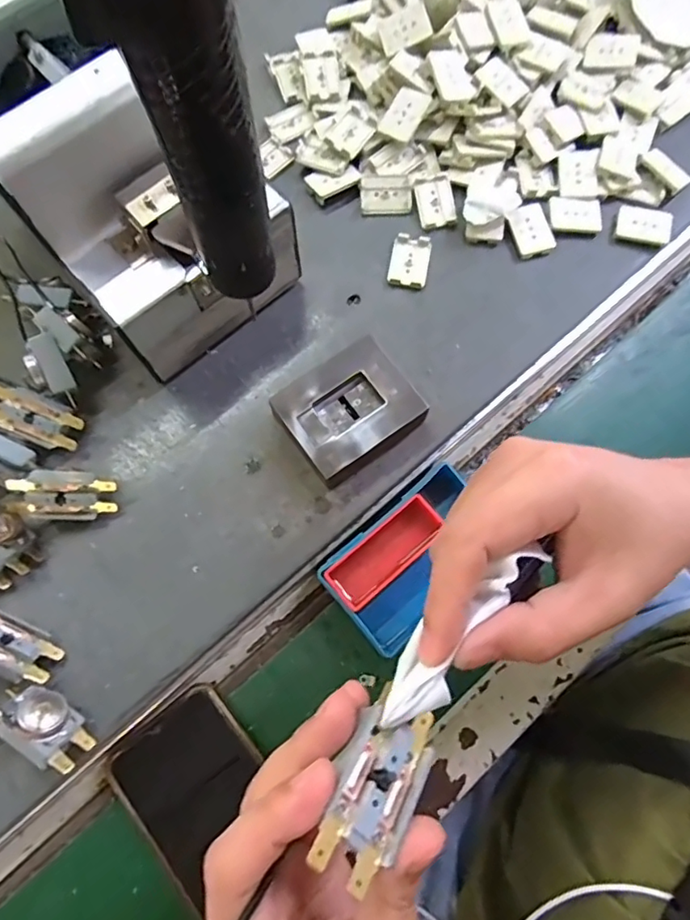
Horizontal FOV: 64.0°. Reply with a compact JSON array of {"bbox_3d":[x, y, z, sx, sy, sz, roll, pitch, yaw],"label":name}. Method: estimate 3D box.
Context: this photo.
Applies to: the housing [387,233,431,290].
[{"bbox_3d":[0.047,-0.145,0.404,0.027,0.008,0.040,11,75,2],"label":"housing"}]

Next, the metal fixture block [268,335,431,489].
[{"bbox_3d":[0.003,-0.030,0.360,0.081,0.030,0.068,-35,78,-10],"label":"metal fixture block"}]

